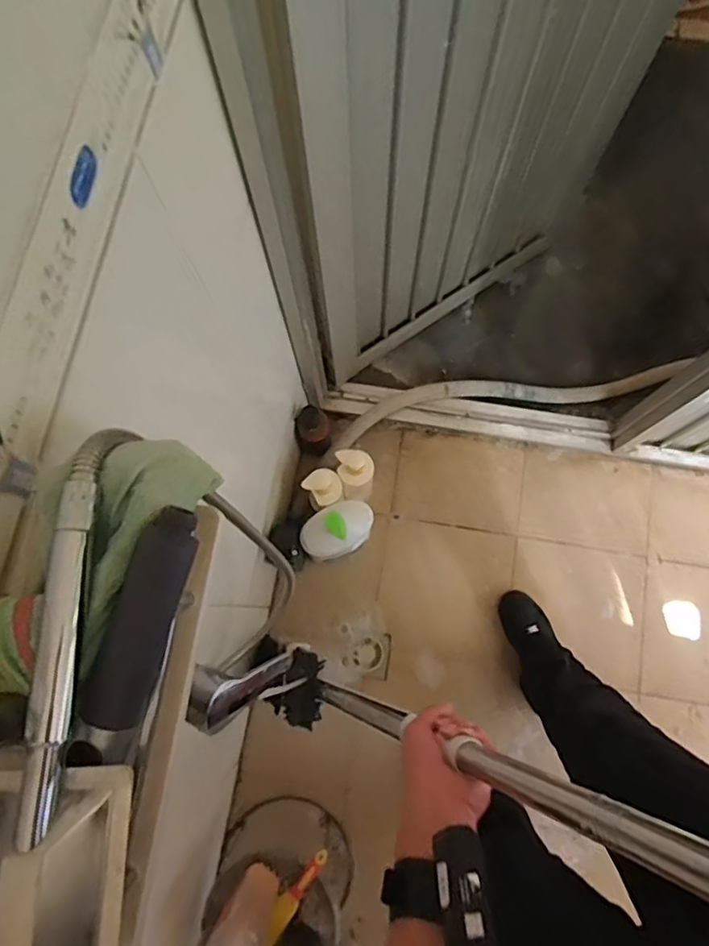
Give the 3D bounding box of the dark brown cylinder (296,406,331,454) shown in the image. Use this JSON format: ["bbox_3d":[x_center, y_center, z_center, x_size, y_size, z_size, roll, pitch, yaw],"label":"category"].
[{"bbox_3d":[-0.089,-0.091,1.287,0.074,0.170,0.065,-17,78,-3],"label":"dark brown cylinder"}]

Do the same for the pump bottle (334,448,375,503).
[{"bbox_3d":[0.002,0.011,1.243,0.077,0.265,0.060,0,77,1],"label":"pump bottle"}]

